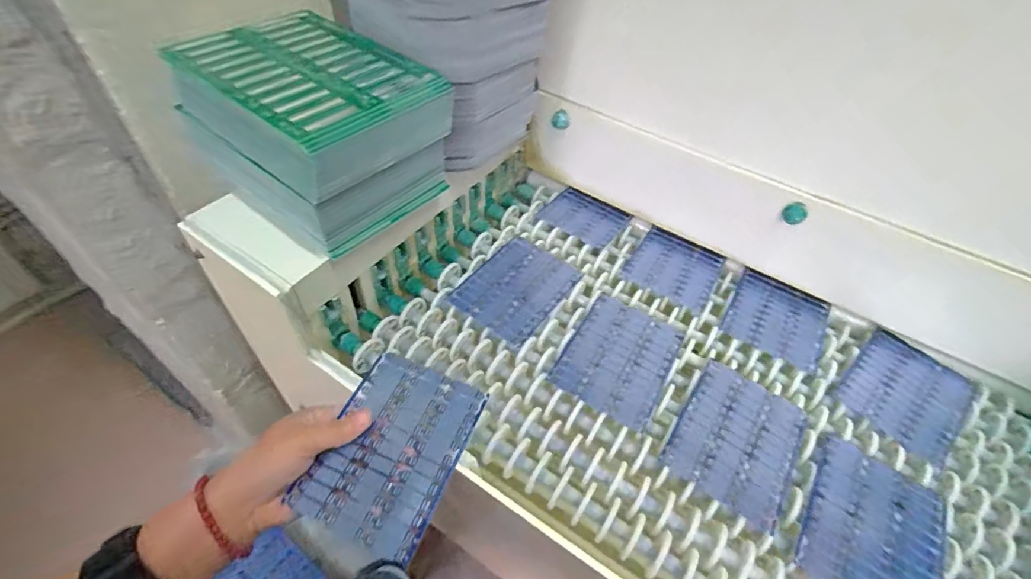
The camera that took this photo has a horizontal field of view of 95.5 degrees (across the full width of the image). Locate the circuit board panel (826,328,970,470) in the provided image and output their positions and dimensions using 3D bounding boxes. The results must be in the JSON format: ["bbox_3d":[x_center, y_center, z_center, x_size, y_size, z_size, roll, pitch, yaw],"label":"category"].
[{"bbox_3d":[0.421,0.110,0.505,0.136,0.010,0.108,-34,60,-30],"label":"circuit board panel"}]

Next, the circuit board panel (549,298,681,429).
[{"bbox_3d":[0.114,0.073,0.510,0.105,0.008,0.140,27,52,17],"label":"circuit board panel"}]

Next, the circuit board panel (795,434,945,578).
[{"bbox_3d":[0.315,0.208,0.409,0.104,0.009,0.142,32,53,20],"label":"circuit board panel"}]

